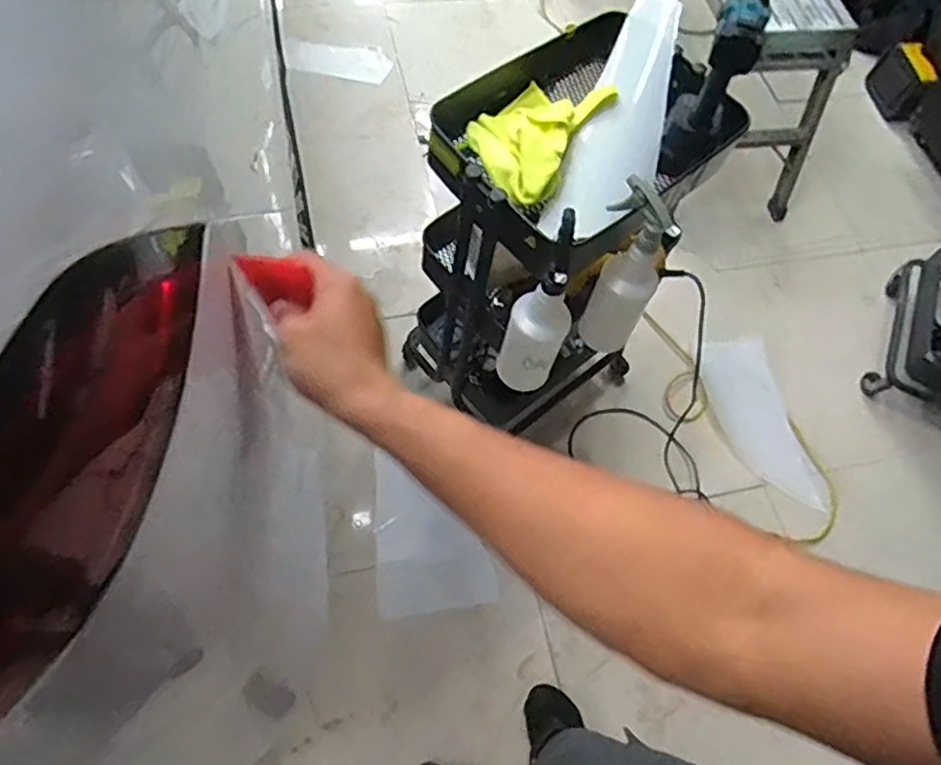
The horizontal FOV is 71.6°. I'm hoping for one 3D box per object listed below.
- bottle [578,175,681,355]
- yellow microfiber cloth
[{"bbox_3d":[0.219,-0.151,0.941,0.099,0.278,0.075,26,64,7],"label":"bottle"},{"bbox_3d":[0.087,-0.373,0.967,0.163,0.058,0.242,30,64,8],"label":"yellow microfiber cloth"}]

